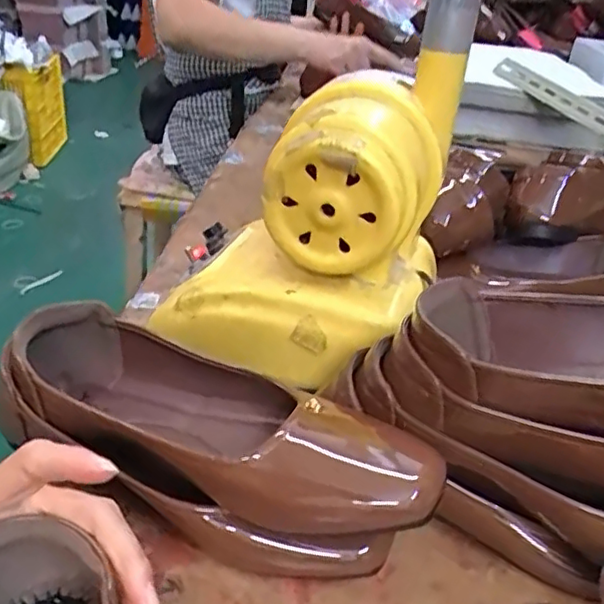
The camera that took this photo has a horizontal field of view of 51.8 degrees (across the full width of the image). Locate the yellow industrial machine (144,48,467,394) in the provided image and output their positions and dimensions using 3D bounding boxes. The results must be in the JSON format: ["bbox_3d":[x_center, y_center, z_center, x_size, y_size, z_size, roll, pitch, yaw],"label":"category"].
[{"bbox_3d":[0.015,-0.067,0.466,0.165,0.179,0.159,22,34,26],"label":"yellow industrial machine"}]

